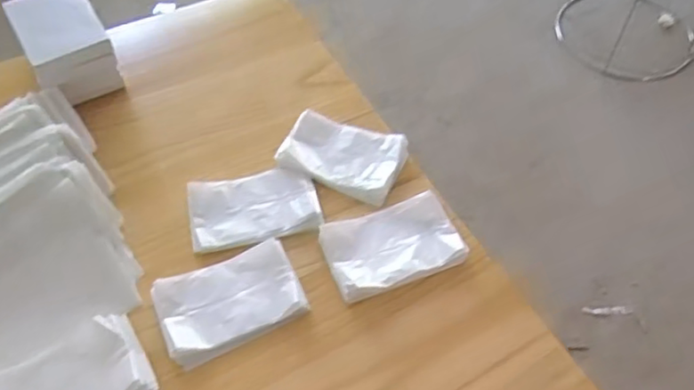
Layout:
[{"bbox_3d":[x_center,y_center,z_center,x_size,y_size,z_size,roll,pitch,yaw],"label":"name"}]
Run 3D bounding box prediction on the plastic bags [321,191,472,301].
[{"bbox_3d":[0.046,0.048,0.610,0.132,0.017,0.085,-17,56,-12],"label":"plastic bags"}]

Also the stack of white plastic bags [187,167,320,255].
[{"bbox_3d":[-0.097,0.010,0.637,0.130,0.019,0.084,-10,55,-7],"label":"stack of white plastic bags"}]

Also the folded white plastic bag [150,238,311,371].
[{"bbox_3d":[-0.109,0.100,0.575,0.129,0.017,0.083,-20,57,-14],"label":"folded white plastic bag"}]

